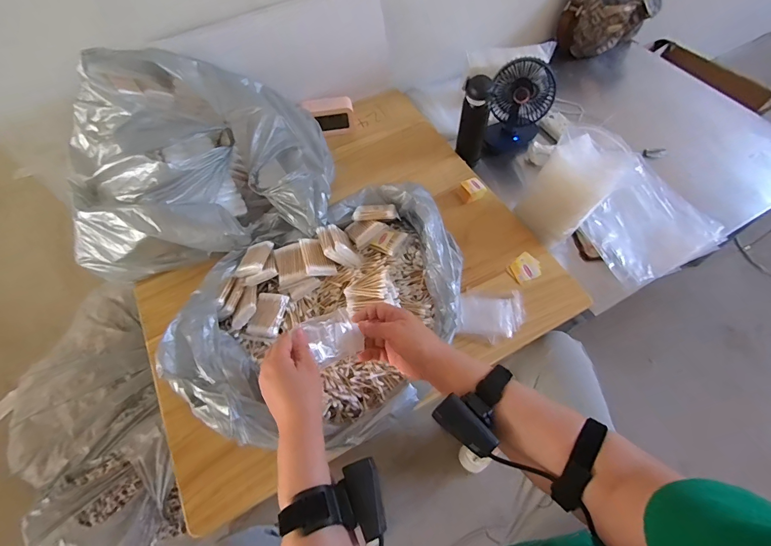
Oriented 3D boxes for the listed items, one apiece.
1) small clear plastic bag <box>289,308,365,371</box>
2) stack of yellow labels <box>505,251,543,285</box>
[{"bbox_3d":[-0.071,0.086,0.513,0.074,0.019,0.064,-19,90,-37],"label":"small clear plastic bag"},{"bbox_3d":[0.279,-0.010,0.755,0.065,0.006,0.056,-30,62,-13],"label":"stack of yellow labels"}]

